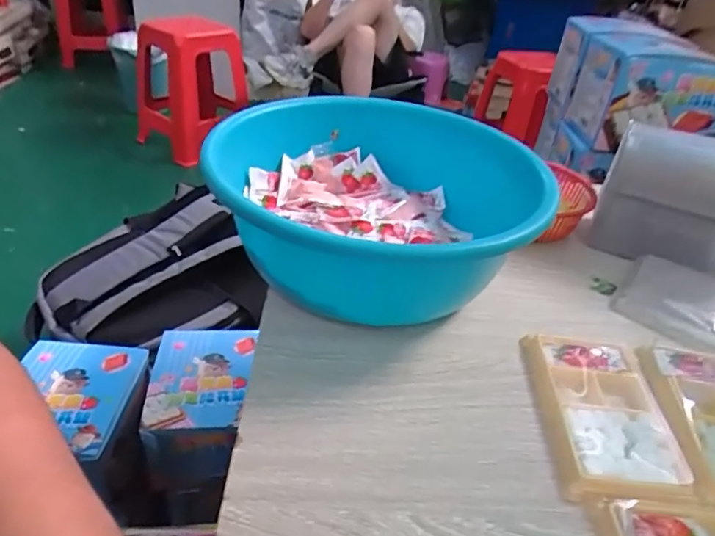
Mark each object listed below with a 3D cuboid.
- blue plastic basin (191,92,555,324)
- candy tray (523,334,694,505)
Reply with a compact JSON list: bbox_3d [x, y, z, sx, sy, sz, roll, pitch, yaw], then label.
[{"bbox_3d":[0.020,-0.052,0.476,0.260,0.110,0.287,3,35,-4],"label":"blue plastic basin"},{"bbox_3d":[0.167,0.098,0.366,0.080,0.010,0.137,6,35,1],"label":"candy tray"}]

